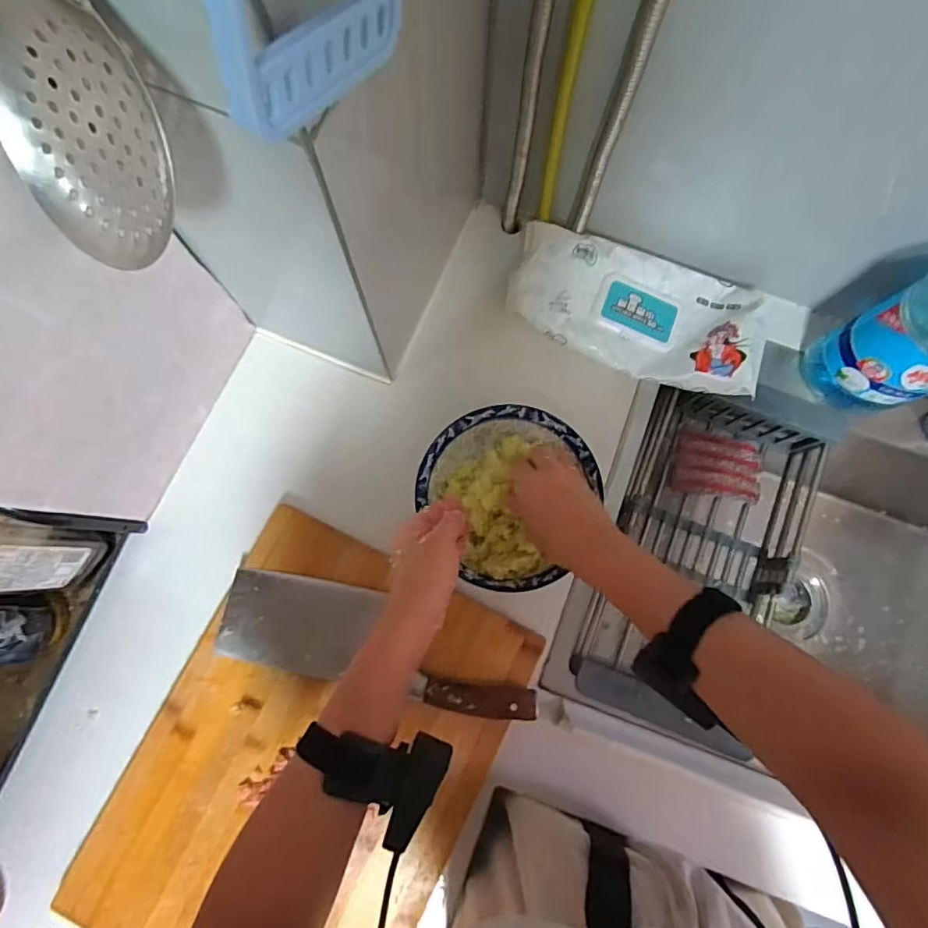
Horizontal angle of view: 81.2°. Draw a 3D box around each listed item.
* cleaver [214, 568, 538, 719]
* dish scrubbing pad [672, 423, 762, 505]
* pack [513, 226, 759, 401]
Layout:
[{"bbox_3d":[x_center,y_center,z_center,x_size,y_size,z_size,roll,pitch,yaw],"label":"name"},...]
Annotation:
[{"bbox_3d":[-0.084,0.172,0.525,0.309,0.027,0.089,11,80,2],"label":"cleaver"},{"bbox_3d":[0.309,-0.002,0.661,0.103,0.034,0.081,12,80,2],"label":"dish scrubbing pad"},{"bbox_3d":[0.184,-0.163,0.589,0.265,0.052,0.127,15,80,2],"label":"pack"}]

